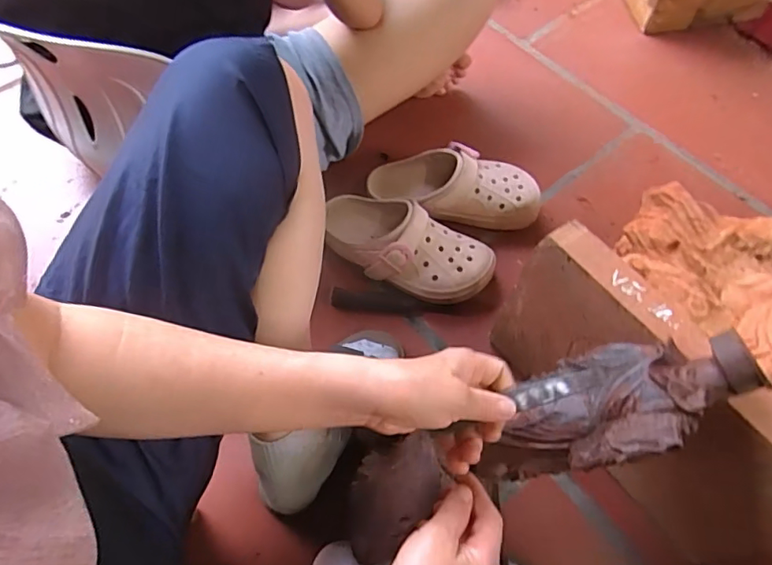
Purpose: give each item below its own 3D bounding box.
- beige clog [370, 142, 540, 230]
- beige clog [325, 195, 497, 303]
[{"bbox_3d":[0.095,-0.136,0.765,0.241,0.087,0.099,4,61,2],"label":"beige clog"},{"bbox_3d":[0.019,-0.053,0.714,0.245,0.083,0.106,26,64,14],"label":"beige clog"}]

